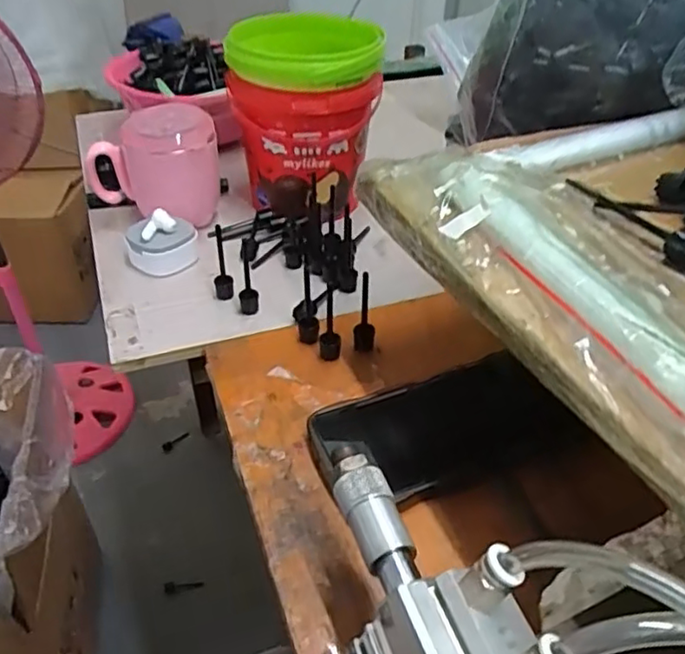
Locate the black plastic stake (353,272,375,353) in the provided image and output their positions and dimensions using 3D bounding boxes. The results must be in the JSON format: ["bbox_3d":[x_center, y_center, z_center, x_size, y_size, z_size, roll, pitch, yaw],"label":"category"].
[{"bbox_3d":[0.016,-0.010,0.437,0.015,0.064,0.011,3,39,2],"label":"black plastic stake"}]

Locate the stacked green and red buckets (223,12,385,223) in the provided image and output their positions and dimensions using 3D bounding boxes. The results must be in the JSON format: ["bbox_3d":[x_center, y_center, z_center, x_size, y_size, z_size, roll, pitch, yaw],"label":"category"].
[{"bbox_3d":[-0.034,-0.191,0.587,0.127,0.155,0.139,1,39,-1],"label":"stacked green and red buckets"}]

